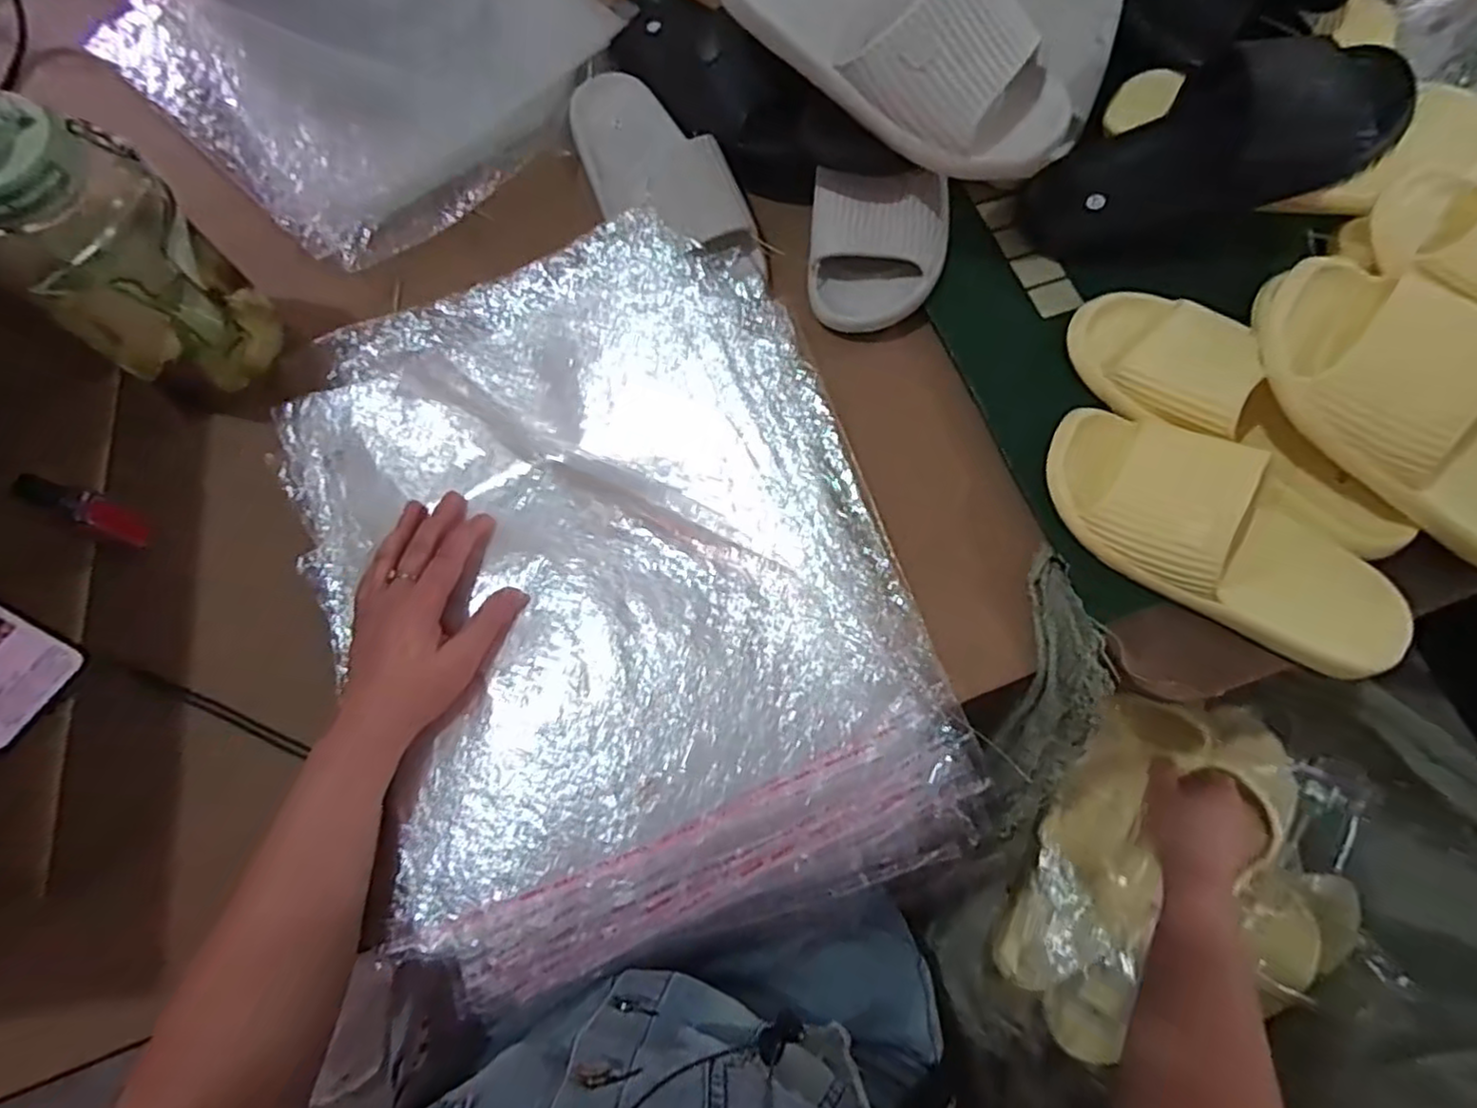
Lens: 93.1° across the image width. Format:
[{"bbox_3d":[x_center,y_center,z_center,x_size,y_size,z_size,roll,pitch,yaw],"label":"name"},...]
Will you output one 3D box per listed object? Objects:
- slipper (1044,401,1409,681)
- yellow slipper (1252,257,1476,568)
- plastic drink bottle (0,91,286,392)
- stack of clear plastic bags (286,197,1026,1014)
[{"bbox_3d":[0.330,-0.012,0.471,0.247,0.055,0.105,25,75,9],"label":"slipper"},{"bbox_3d":[0.446,-0.090,0.445,0.246,0.074,0.103,41,77,-5],"label":"yellow slipper"},{"bbox_3d":[-0.404,-0.191,0.451,0.080,0.215,0.107,31,76,10],"label":"plastic drink bottle"},{"bbox_3d":[-0.090,0.011,0.483,0.371,0.056,0.485,-20,73,-5],"label":"stack of clear plastic bags"}]

